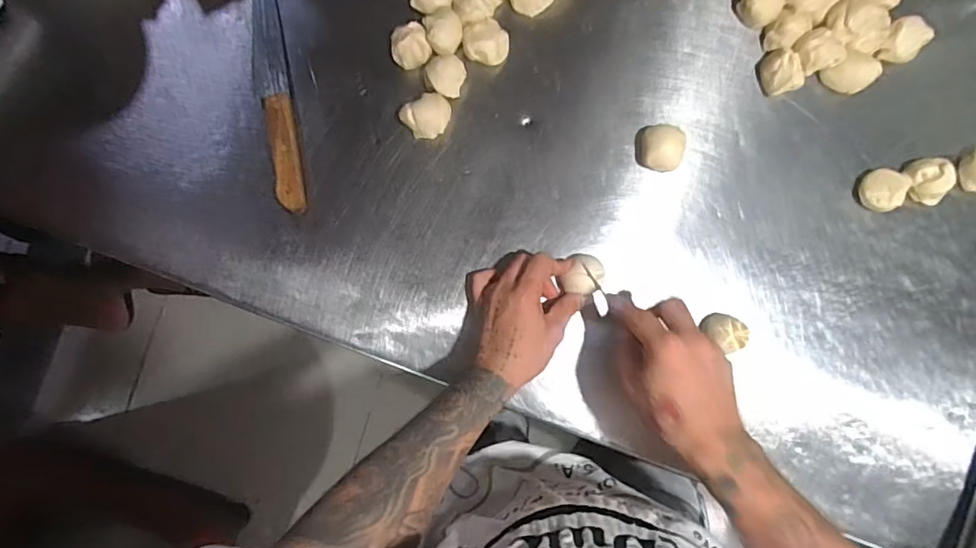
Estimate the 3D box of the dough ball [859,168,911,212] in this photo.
[{"bbox_3d":[0.412,-0.088,0.557,0.036,0.034,0.047,39,89,1],"label":"dough ball"}]

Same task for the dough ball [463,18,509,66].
[{"bbox_3d":[-0.002,-0.246,0.565,0.048,0.029,0.043,-8,89,0],"label":"dough ball"}]

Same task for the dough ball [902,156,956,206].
[{"bbox_3d":[0.461,-0.098,0.559,0.042,0.031,0.043,0,89,0],"label":"dough ball"}]

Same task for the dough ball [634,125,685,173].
[{"bbox_3d":[0.181,-0.132,0.557,0.045,0.024,0.051,0,89,0],"label":"dough ball"}]

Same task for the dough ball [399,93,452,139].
[{"bbox_3d":[-0.063,-0.168,0.564,0.050,0.025,0.041,-38,89,-1],"label":"dough ball"}]

